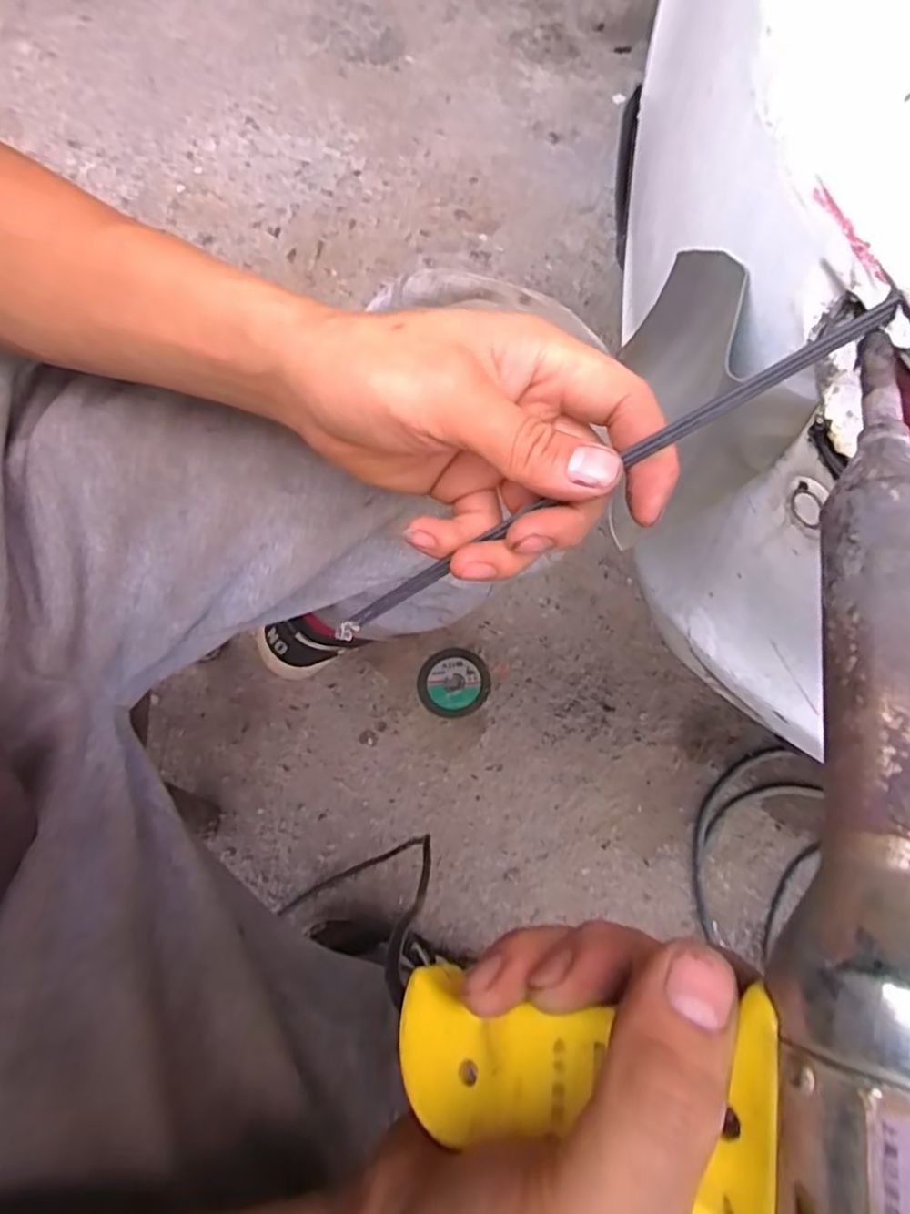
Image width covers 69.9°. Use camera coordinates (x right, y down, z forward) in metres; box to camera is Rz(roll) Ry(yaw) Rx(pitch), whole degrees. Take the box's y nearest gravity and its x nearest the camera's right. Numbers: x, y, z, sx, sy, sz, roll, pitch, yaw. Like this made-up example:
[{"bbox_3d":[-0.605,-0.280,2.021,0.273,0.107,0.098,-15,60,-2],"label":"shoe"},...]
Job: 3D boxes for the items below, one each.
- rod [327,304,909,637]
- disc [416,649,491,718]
[{"bbox_3d":[0.043,-0.041,0.228,0.213,0.006,0.008,-30,66,17],"label":"rod"},{"bbox_3d":[0.000,0.090,0.780,0.083,0.006,0.084,-2,60,3],"label":"disc"}]

